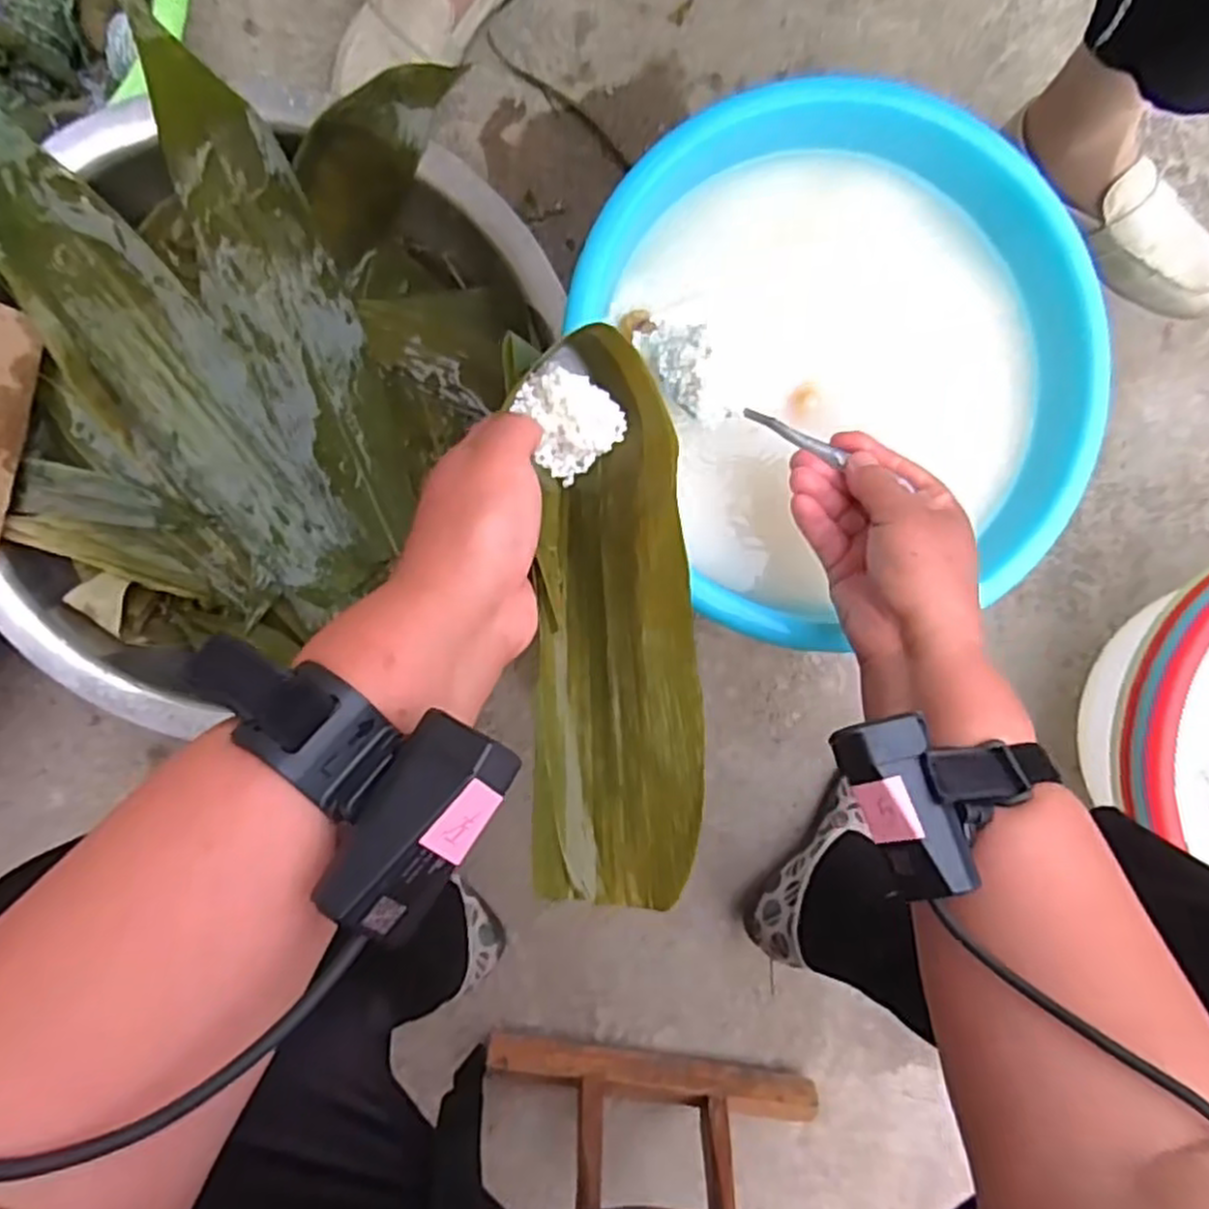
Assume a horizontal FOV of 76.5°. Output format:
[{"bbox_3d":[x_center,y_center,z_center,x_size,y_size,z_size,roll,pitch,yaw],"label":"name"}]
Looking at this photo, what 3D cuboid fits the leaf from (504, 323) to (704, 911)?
[{"bbox_3d":[0.000,-0.002,0.358,0.074,0.041,0.263,-2,77,-6],"label":"leaf"}]

